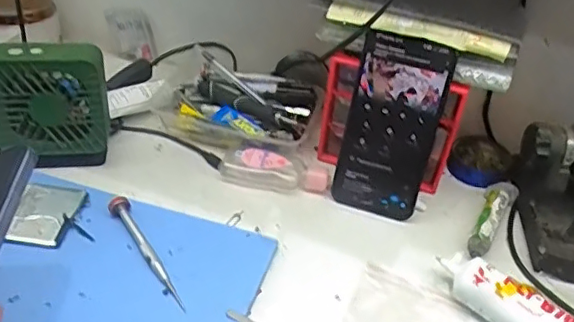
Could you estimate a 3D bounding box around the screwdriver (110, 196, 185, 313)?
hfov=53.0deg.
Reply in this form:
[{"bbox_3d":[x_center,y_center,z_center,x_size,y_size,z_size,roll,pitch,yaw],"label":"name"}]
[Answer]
[{"bbox_3d":[-0.115,0.072,0.463,0.017,0.014,0.119,-19,45,-26],"label":"screwdriver"}]

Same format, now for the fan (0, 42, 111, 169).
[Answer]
[{"bbox_3d":[-0.215,-0.050,0.526,0.099,0.115,0.049,-4,41,-11],"label":"fan"}]

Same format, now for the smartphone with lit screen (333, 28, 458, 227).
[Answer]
[{"bbox_3d":[0.091,-0.027,0.505,0.076,0.159,0.008,18,24,15],"label":"smartphone with lit screen"}]

